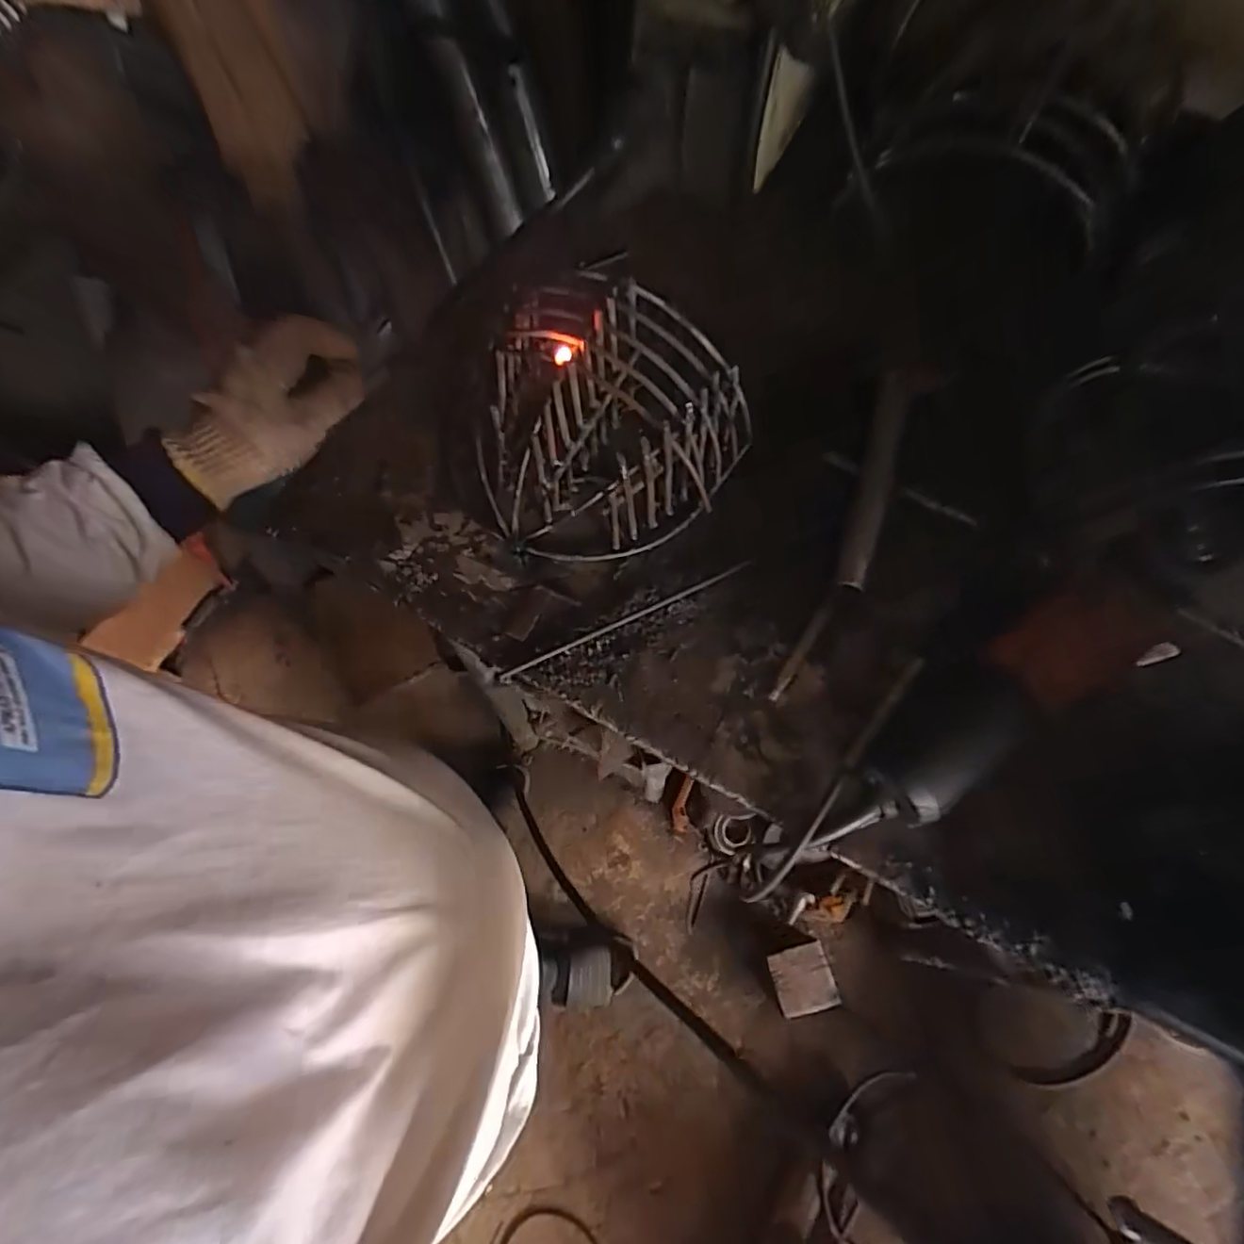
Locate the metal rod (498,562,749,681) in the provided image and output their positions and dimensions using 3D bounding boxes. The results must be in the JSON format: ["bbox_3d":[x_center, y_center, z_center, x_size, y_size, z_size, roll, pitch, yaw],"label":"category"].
[{"bbox_3d":[0.005,-0.004,0.465,0.206,0.011,0.006,-26,69,-9],"label":"metal rod"}]

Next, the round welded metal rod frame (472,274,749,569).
[{"bbox_3d":[-0.007,-0.145,0.468,0.179,0.107,0.177,-1,67,2],"label":"round welded metal rod frame"}]

